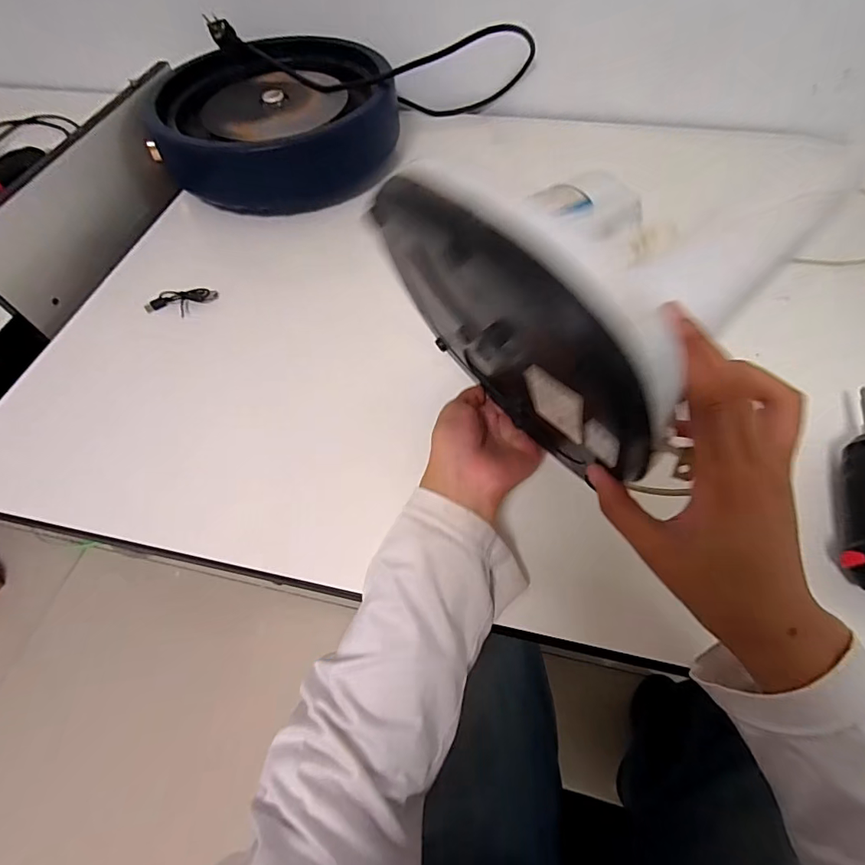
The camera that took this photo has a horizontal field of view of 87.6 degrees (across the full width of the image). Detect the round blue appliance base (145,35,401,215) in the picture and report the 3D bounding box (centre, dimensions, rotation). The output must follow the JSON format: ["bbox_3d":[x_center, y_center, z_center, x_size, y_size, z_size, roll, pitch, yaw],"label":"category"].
[{"bbox_3d":[-0.191,-0.414,0.590,0.283,0.081,0.279,-1,59,2],"label":"round blue appliance base"}]

